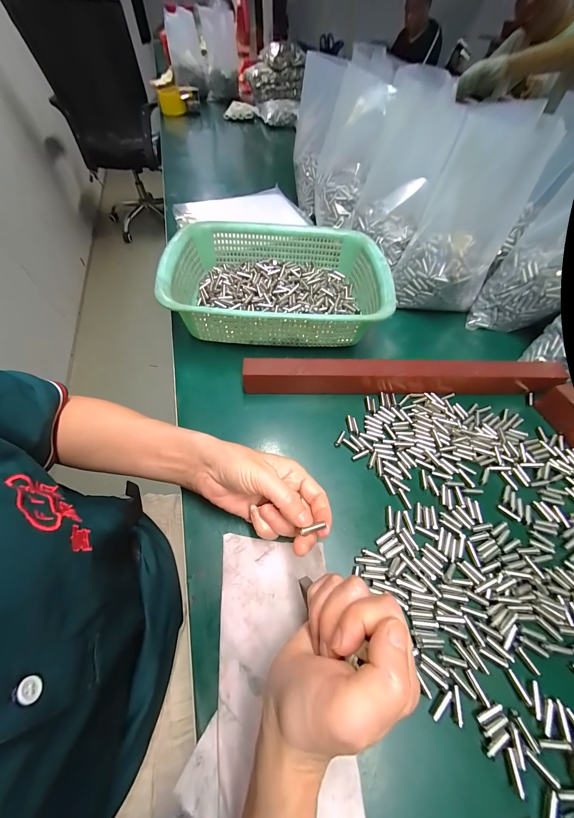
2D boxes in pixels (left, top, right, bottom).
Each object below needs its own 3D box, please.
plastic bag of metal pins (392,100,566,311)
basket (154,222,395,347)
[{"bbox_3d":[0.246,-0.252,0.376,0.123,0.203,0.113,31,61,17],"label":"plastic bag of metal pins"},{"bbox_3d":[-0.013,-0.185,0.393,0.286,0.069,0.217,1,57,-2],"label":"basket"}]

